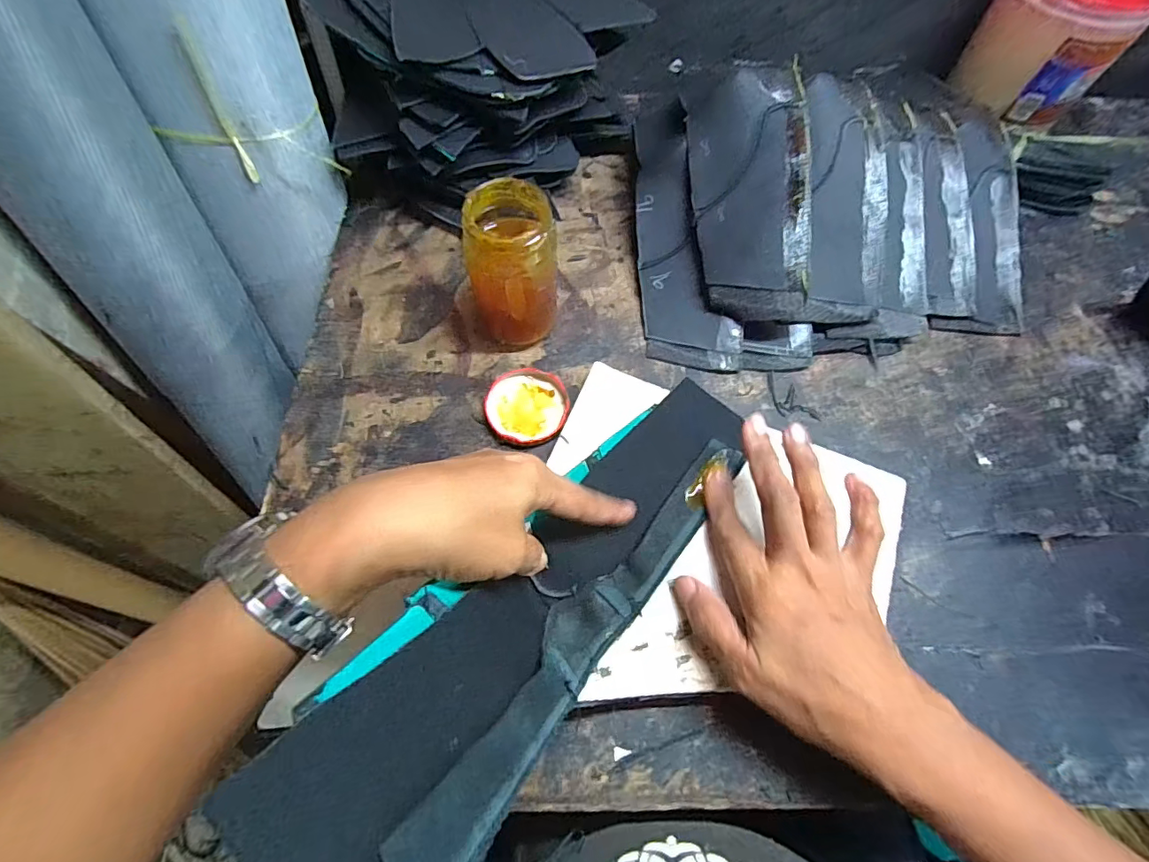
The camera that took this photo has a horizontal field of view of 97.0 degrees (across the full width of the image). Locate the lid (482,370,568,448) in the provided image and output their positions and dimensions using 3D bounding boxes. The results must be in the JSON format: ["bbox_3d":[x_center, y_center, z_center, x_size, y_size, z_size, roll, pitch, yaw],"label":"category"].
[{"bbox_3d":[-0.034,-0.019,0.371,0.059,0.009,0.062,0,66,-1],"label":"lid"}]

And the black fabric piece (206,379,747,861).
[{"bbox_3d":[0.002,0.071,0.250,0.063,0.087,0.308,35,37,14],"label":"black fabric piece"}]

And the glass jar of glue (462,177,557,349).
[{"bbox_3d":[-0.042,-0.111,0.359,0.057,0.109,0.057,0,66,-1],"label":"glass jar of glue"}]

